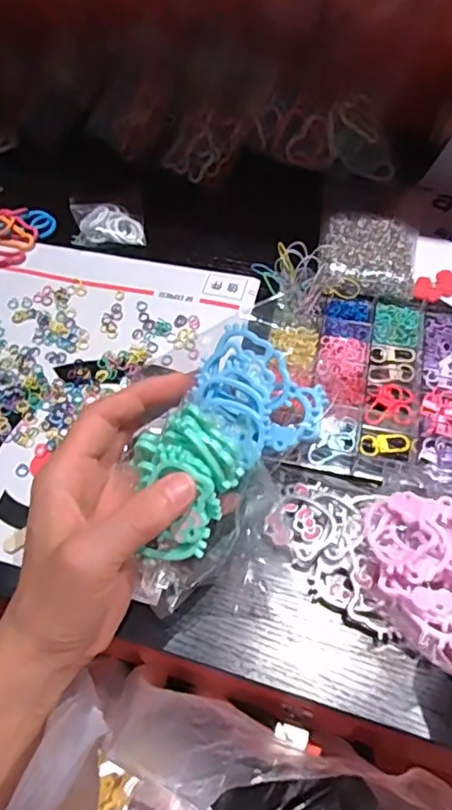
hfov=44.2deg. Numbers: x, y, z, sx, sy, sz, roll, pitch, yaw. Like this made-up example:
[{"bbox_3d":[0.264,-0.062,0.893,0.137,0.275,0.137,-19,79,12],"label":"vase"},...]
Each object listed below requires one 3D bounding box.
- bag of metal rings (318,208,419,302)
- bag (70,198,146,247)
[{"bbox_3d":[0.111,-0.119,0.428,0.071,0.013,0.091,11,61,9],"label":"bag of metal rings"},{"bbox_3d":[-0.099,-0.156,0.461,0.058,0.010,0.060,-7,60,-1],"label":"bag"}]

